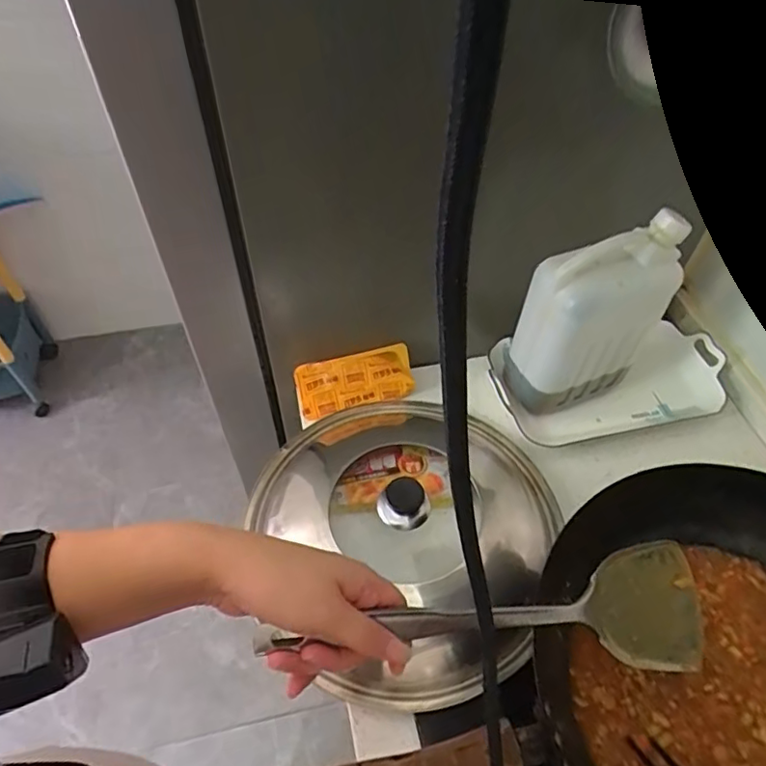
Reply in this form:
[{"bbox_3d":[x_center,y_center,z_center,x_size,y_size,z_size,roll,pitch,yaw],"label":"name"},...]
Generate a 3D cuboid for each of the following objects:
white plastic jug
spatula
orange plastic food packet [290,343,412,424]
[{"bbox_3d":[0.240,-0.068,0.662,0.148,0.245,0.080,-15,54,-13],"label":"white plastic jug"},{"bbox_3d":[0.087,0.161,0.373,0.323,0.038,0.080,3,50,-24],"label":"spatula"},{"bbox_3d":[-0.037,-0.002,0.738,0.148,0.078,0.013,-14,27,-4],"label":"orange plastic food packet"}]

